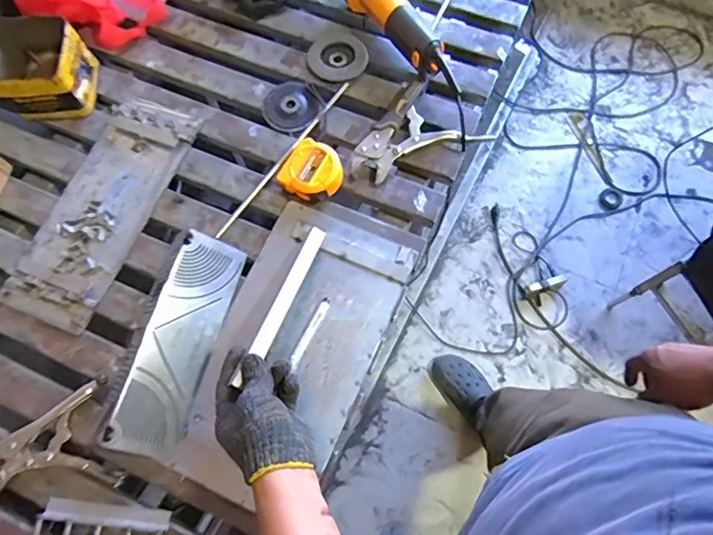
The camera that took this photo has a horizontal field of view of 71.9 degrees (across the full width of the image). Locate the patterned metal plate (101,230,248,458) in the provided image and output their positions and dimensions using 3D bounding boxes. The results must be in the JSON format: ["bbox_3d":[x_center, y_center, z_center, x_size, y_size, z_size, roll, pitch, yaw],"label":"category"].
[{"bbox_3d":[-0.223,0.092,0.628,0.082,0.010,0.277,25,68,-25],"label":"patterned metal plate"}]

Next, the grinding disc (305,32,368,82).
[{"bbox_3d":[-0.030,-0.337,0.784,0.088,0.016,0.086,0,71,1],"label":"grinding disc"}]

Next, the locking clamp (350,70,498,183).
[{"bbox_3d":[0.085,-0.196,0.727,0.167,0.026,0.136,-33,74,-9],"label":"locking clamp"}]

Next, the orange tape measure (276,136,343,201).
[{"bbox_3d":[-0.062,-0.135,0.703,0.080,0.039,0.078,30,75,11],"label":"orange tape measure"}]

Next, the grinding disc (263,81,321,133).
[{"bbox_3d":[-0.101,-0.251,0.762,0.082,0.008,0.085,0,71,1],"label":"grinding disc"}]

